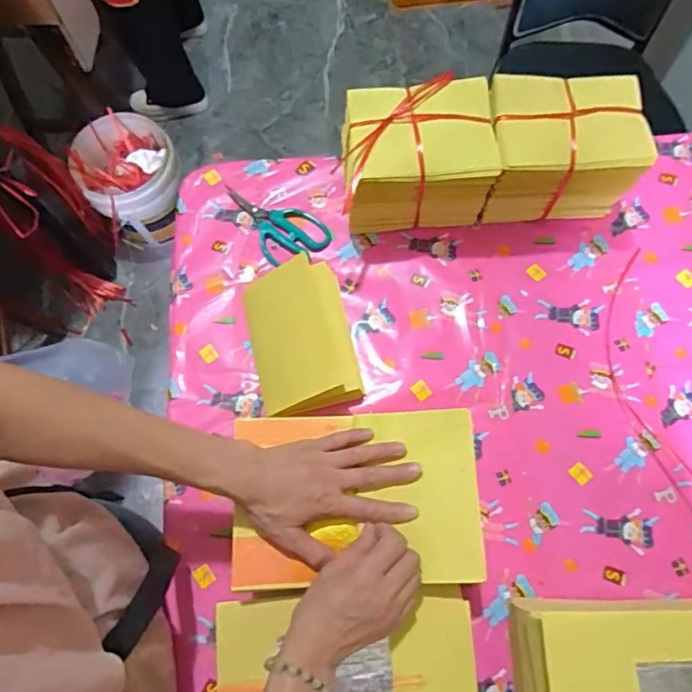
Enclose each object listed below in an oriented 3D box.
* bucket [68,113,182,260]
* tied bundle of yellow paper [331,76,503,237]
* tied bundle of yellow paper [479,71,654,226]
[{"bbox_3d":[-0.564,-0.421,1.462,0.261,0.311,0.245,0,72,1],"label":"bucket"},{"bbox_3d":[0.080,-0.220,0.644,0.175,0.127,0.130,-11,72,-2],"label":"tied bundle of yellow paper"},{"bbox_3d":[0.249,-0.227,0.643,0.161,0.136,0.117,0,72,1],"label":"tied bundle of yellow paper"}]

